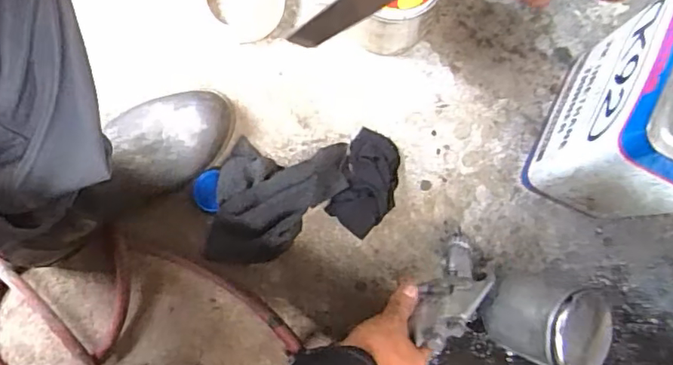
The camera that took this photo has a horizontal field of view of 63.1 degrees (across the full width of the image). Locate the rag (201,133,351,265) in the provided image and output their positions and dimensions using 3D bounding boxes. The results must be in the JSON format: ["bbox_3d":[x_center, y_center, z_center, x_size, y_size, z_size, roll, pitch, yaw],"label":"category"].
[{"bbox_3d":[-0.064,0.020,0.589,0.137,0.041,0.141,8,84,0],"label":"rag"}]

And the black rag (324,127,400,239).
[{"bbox_3d":[0.035,0.000,0.609,0.063,0.016,0.111,22,84,1],"label":"black rag"}]

